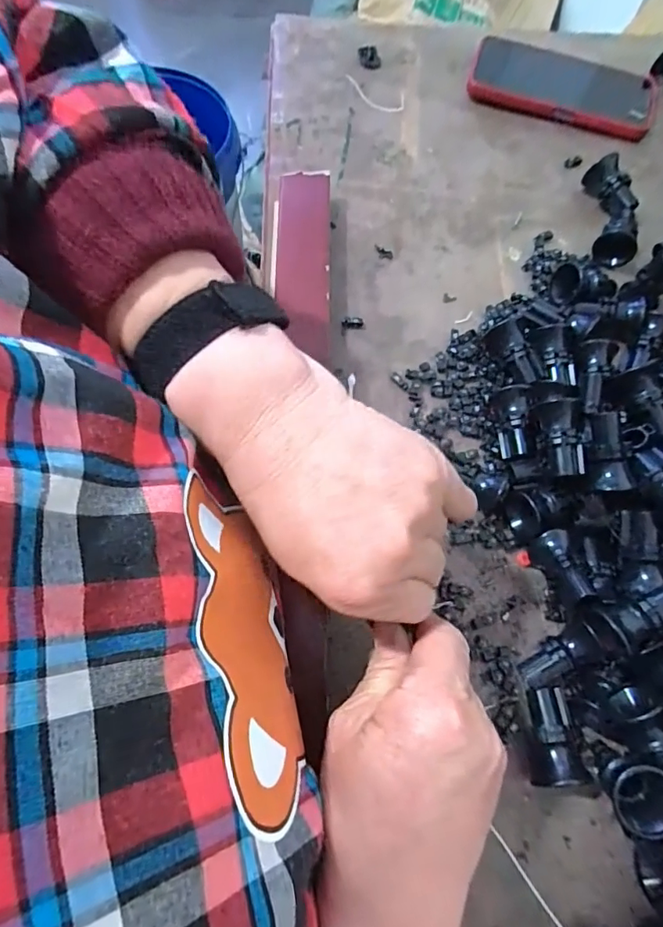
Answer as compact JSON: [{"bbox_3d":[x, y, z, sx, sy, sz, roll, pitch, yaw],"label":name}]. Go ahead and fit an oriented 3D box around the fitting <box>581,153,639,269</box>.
[{"bbox_3d":[0.227,-0.201,0.409,0.036,0.030,0.089,5,69,-1],"label":"fitting"}]

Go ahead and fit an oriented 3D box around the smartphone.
[{"bbox_3d":[0.218,-0.348,0.472,0.175,0.015,0.086,14,69,3],"label":"smartphone"}]

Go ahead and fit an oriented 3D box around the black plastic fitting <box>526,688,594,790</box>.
[{"bbox_3d":[0.116,0.149,0.269,0.023,0.030,0.050,-9,70,-7],"label":"black plastic fitting"}]

